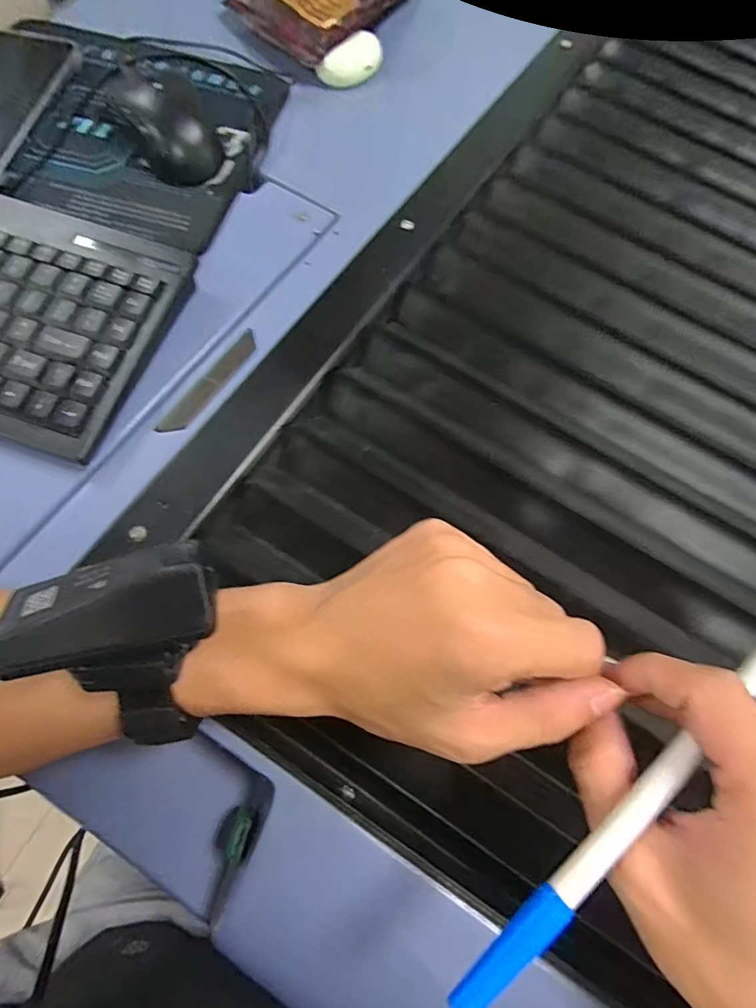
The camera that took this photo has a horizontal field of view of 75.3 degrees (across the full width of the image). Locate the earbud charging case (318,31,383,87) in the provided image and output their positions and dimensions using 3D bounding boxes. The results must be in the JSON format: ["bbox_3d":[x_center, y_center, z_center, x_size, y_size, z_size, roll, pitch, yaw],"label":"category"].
[{"bbox_3d":[-0.023,-0.401,0.443,0.061,0.020,0.030,-34,72,-20],"label":"earbud charging case"}]

